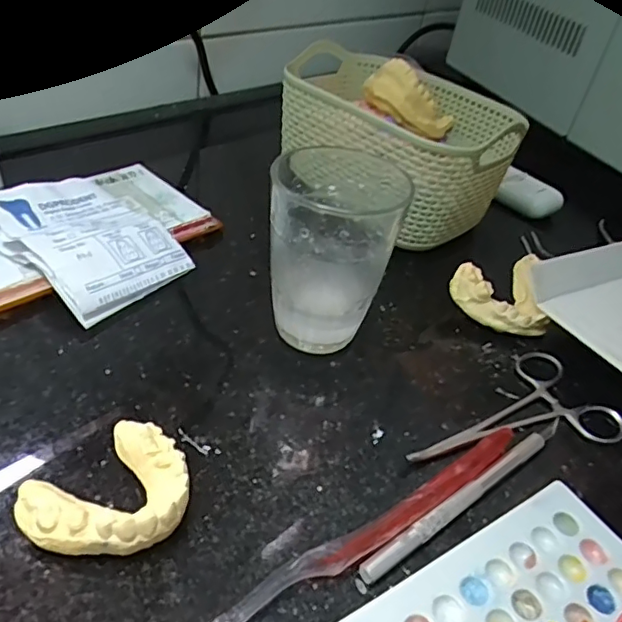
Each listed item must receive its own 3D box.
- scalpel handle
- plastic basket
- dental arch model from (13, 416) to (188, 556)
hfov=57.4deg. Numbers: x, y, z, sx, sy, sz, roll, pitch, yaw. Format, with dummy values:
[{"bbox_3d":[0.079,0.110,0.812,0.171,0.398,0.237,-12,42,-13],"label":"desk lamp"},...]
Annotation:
[{"bbox_3d":[0.073,0.078,0.250,0.135,0.006,0.008,-22,49,-33],"label":"scalpel handle"},{"bbox_3d":[0.058,-0.122,0.428,0.116,0.094,0.178,-27,52,-37],"label":"plastic basket"},{"bbox_3d":[-0.073,0.072,0.219,0.051,0.018,0.060,29,43,21],"label":"dental arch model"}]

